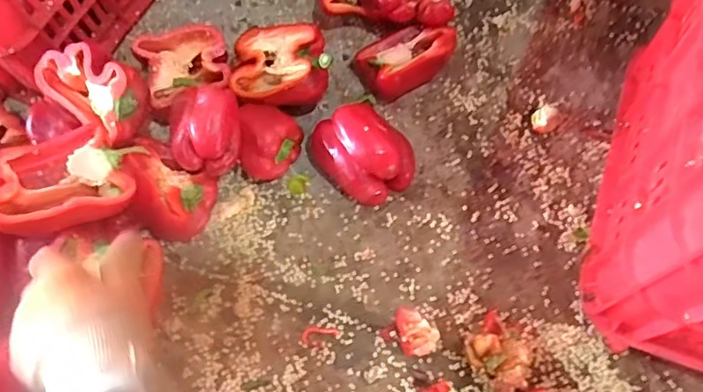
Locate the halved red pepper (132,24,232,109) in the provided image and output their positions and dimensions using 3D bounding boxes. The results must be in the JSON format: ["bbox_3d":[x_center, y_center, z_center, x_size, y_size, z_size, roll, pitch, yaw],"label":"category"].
[{"bbox_3d":[-0.170,-0.134,0.554,0.090,0.038,0.071,-20,72,-6],"label":"halved red pepper"}]

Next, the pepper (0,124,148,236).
[{"bbox_3d":[-0.242,-0.012,0.455,0.116,0.036,0.086,-14,67,-26],"label":"pepper"}]

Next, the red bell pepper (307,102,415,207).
[{"bbox_3d":[0.012,-0.045,0.540,0.081,0.060,0.103,-41,75,-12],"label":"red bell pepper"}]

